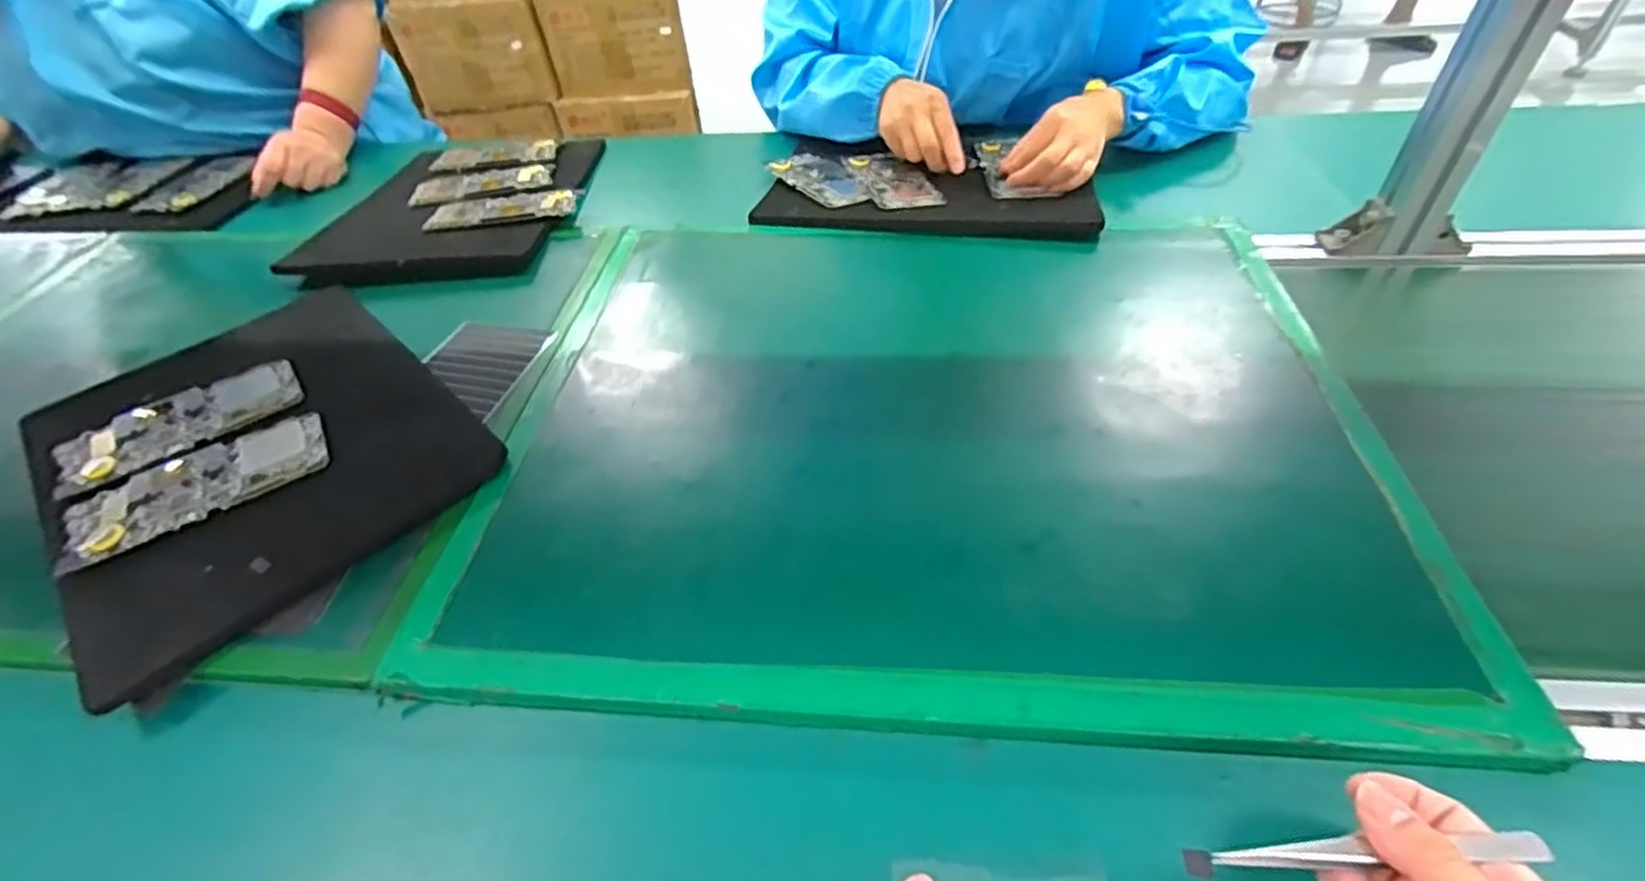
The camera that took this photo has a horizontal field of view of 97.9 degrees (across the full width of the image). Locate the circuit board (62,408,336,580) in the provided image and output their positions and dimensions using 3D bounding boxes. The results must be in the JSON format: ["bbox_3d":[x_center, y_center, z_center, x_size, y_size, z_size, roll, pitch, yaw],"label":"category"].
[{"bbox_3d":[-0.424,0.026,0.487,0.151,0.008,0.078,-30,49,-23],"label":"circuit board"}]

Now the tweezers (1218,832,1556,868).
[{"bbox_3d":[0.214,0.159,0.277,0.121,0.008,0.011,-5,44,6],"label":"tweezers"}]

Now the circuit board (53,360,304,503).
[{"bbox_3d":[-0.478,-0.014,0.536,0.153,0.010,0.074,-37,52,-28],"label":"circuit board"}]

